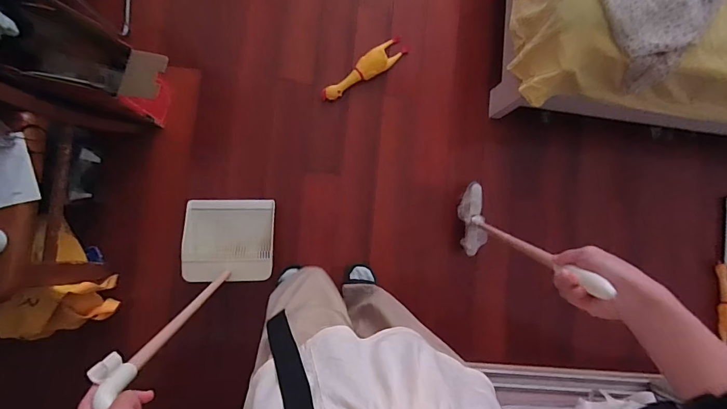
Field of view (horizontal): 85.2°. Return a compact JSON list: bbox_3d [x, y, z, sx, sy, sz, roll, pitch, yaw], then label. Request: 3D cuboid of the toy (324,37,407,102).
[{"bbox_3d":[0.006,-0.451,1.319,0.347,0.047,0.084,-38,90,-9],"label":"toy"}]

